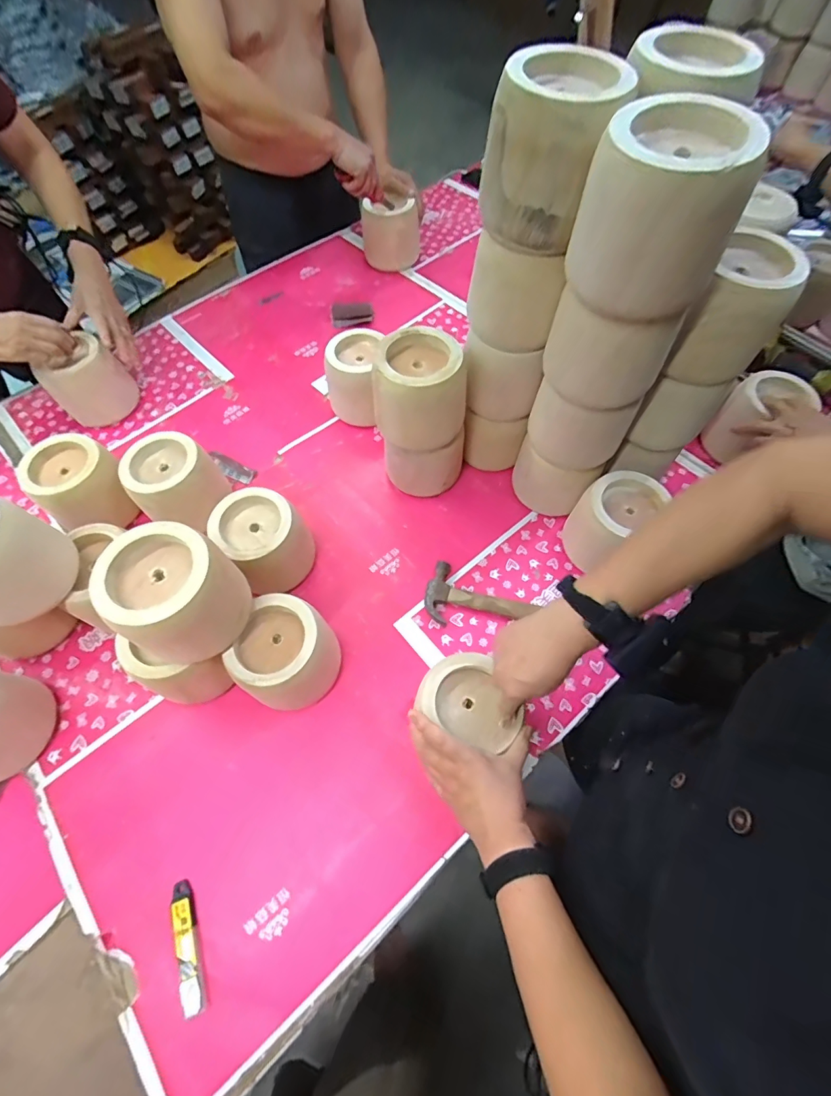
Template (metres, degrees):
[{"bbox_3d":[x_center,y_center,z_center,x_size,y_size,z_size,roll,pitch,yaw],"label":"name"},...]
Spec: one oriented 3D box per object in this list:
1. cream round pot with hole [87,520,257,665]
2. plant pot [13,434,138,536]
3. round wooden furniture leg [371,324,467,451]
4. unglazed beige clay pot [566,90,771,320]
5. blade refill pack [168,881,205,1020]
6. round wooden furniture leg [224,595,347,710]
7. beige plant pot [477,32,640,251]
[{"bbox_3d":[-0.275,0.058,0.524,0.121,0.126,0.124,0,62,1],"label":"cream round pot with hole"},{"bbox_3d":[-0.542,-0.101,0.735,0.123,0.101,0.130,0,62,1],"label":"plant pot"},{"bbox_3d":[0.010,-0.232,0.664,0.126,0.119,0.116,1,62,1],"label":"round wooden furniture leg"},{"bbox_3d":[0.212,-0.293,0.404,0.122,0.128,0.101,18,64,12],"label":"unglazed beige clay pot"},{"bbox_3d":[-0.267,0.465,0.525,0.026,0.013,0.129,-17,63,-8],"label":"blade refill pack"},{"bbox_3d":[-0.167,0.150,0.622,0.114,0.135,0.133,17,64,10],"label":"round wooden furniture leg"},{"bbox_3d":[0.136,-0.397,0.459,0.113,0.132,0.113,0,62,1],"label":"beige plant pot"}]

